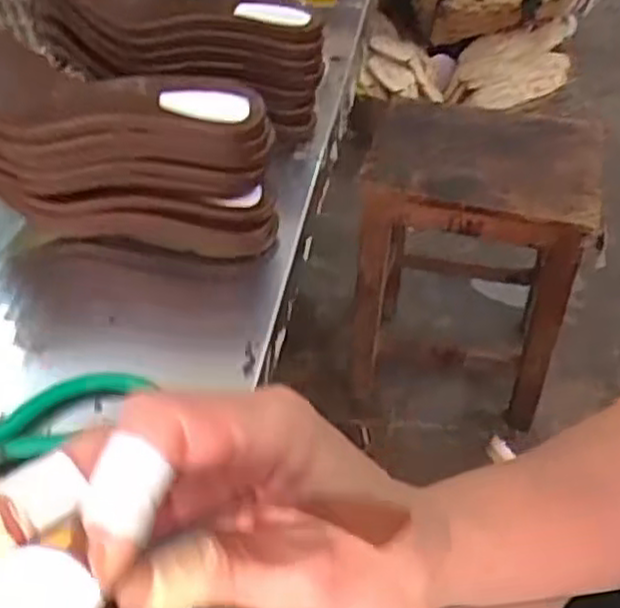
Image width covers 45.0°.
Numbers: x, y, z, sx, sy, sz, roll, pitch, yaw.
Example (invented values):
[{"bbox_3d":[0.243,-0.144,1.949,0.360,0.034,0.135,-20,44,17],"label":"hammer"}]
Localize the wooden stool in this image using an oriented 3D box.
[{"bbox_3d":[0.245,-0.083,1.178,0.321,0.378,0.316,5,45,6],"label":"wooden stool"}]

